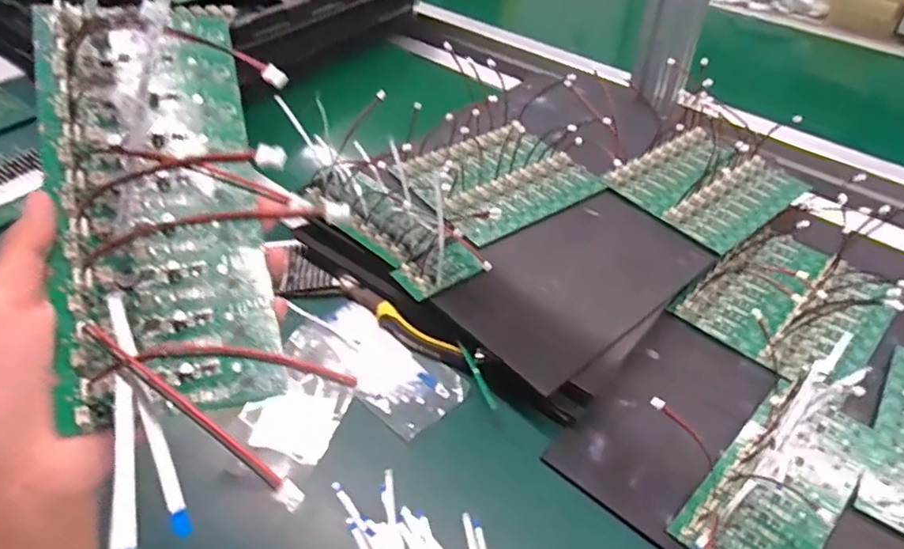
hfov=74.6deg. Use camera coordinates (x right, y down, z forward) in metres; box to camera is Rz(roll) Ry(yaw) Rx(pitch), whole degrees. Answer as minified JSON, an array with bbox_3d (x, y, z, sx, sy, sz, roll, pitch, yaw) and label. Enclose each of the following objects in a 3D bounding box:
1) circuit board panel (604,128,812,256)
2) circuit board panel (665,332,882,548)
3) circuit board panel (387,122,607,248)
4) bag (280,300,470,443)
[{"bbox_3d":[0.301,-0.109,0.692,0.189,0.022,0.157,-30,52,-25],"label":"circuit board panel"},{"bbox_3d":[0.262,0.132,0.442,0.085,0.075,0.212,35,55,30],"label":"circuit board panel"},{"bbox_3d":[0.053,-0.115,0.679,0.200,0.029,0.154,-28,51,-28],"label":"circuit board panel"},{"bbox_3d":[-0.071,0.082,0.548,0.160,0.015,0.086,31,53,28],"label":"bag"}]

